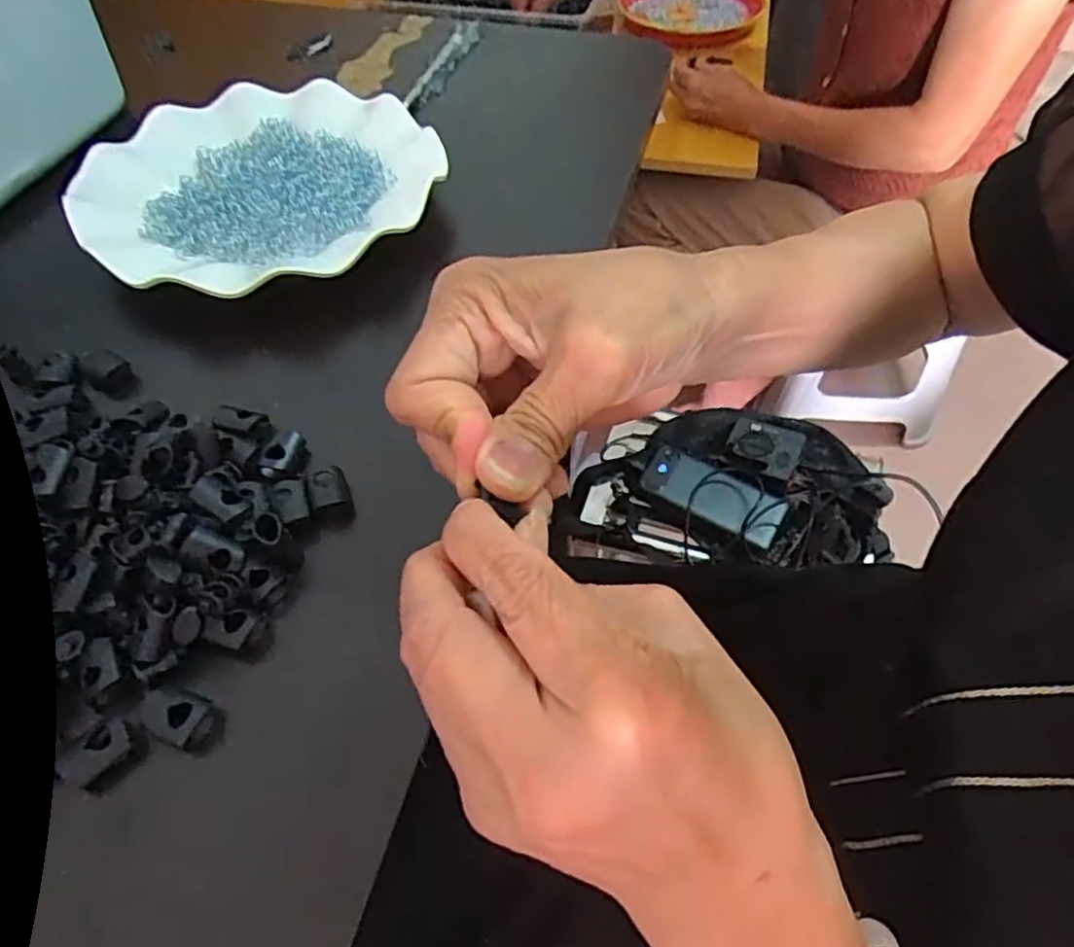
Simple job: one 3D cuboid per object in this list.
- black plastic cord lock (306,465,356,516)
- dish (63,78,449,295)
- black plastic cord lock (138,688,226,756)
[{"bbox_3d":[-0.080,0.007,0.273,0.014,0.010,0.019,-17,55,-12],"label":"black plastic cord lock"},{"bbox_3d":[-0.146,-0.155,0.379,0.180,0.021,0.179,0,53,0],"label":"dish"},{"bbox_3d":[-0.110,0.076,0.219,0.025,0.009,0.015,20,56,15],"label":"black plastic cord lock"}]

